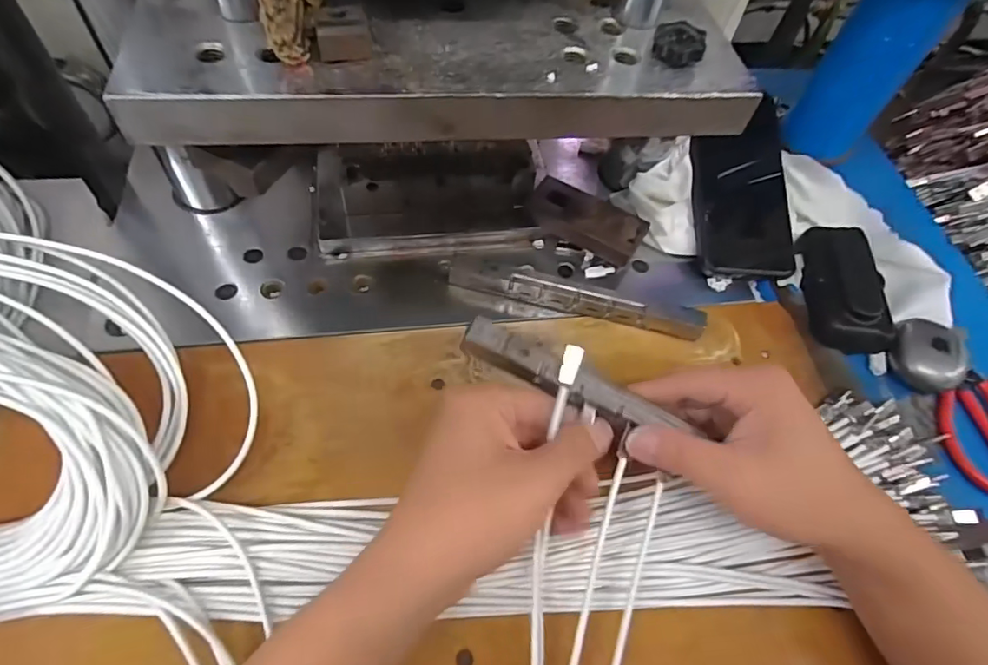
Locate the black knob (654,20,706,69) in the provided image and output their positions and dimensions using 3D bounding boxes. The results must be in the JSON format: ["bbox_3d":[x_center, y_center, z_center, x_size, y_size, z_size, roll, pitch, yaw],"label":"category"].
[{"bbox_3d":[0.087,-0.135,0.253,0.024,0.009,0.026,21,58,6],"label":"black knob"}]

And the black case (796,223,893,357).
[{"bbox_3d":[0.267,-0.038,0.411,0.049,0.030,0.100,10,57,-1],"label":"black case"}]

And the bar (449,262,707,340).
[{"bbox_3d":[0.057,-0.025,0.376,0.178,0.023,0.017,13,57,1],"label":"bar"}]

